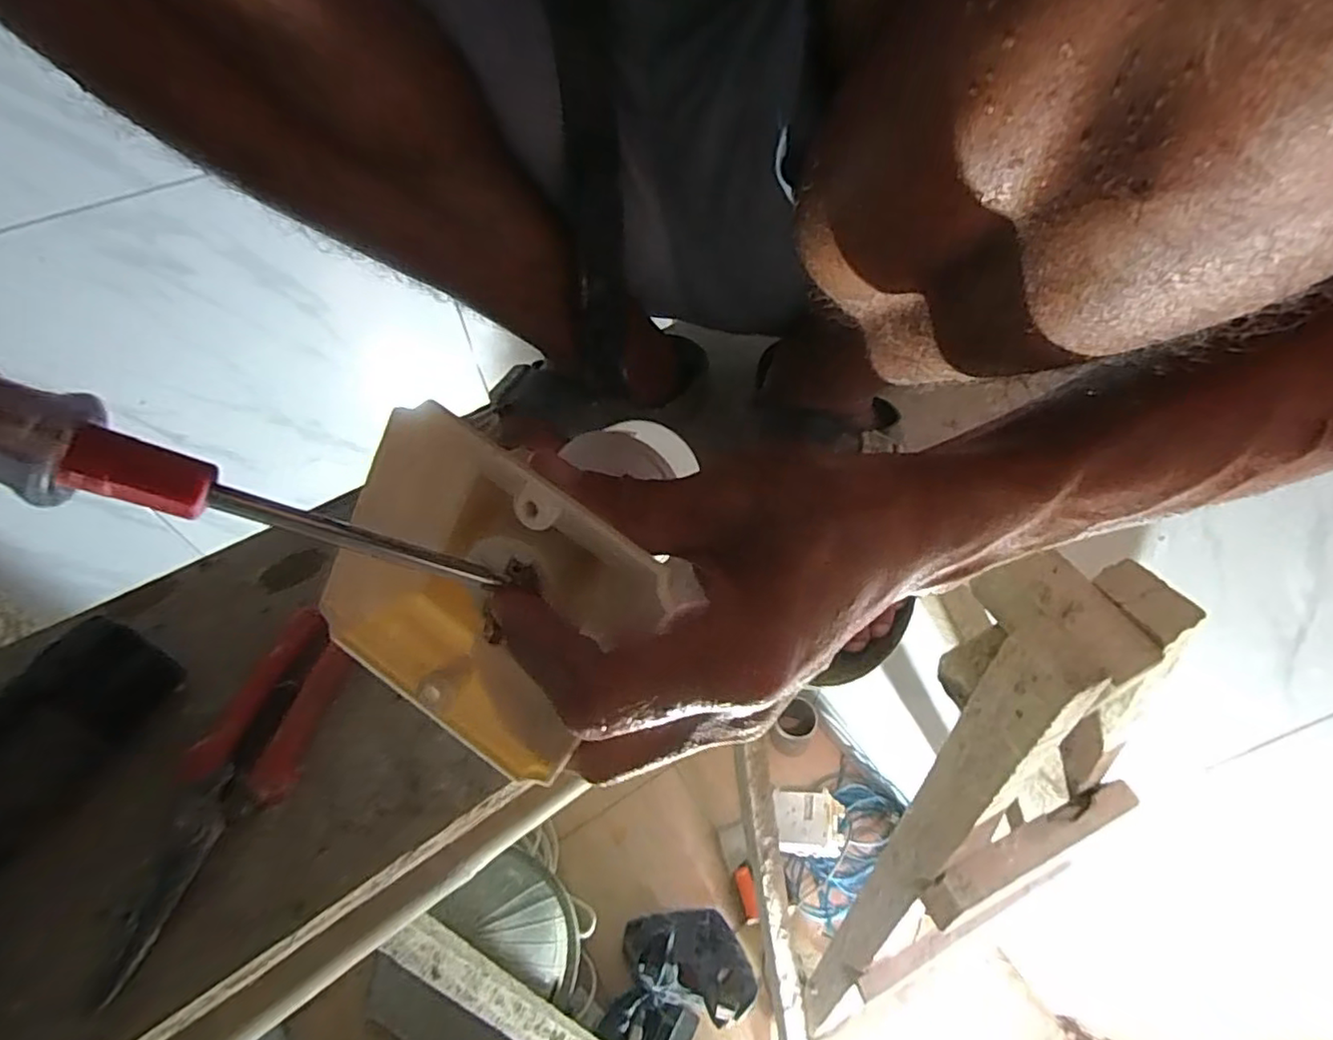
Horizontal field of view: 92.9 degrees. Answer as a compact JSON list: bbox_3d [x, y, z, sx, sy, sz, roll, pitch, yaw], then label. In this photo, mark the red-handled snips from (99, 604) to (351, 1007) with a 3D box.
[{"bbox_3d":[-0.202,0.119,0.302,0.050,0.011,0.170,4,53,7],"label":"red-handled snips"}]

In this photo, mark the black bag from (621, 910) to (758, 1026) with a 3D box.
[{"bbox_3d":[0.055,0.951,1.389,0.290,0.189,0.189,14,55,14],"label":"black bag"}]

